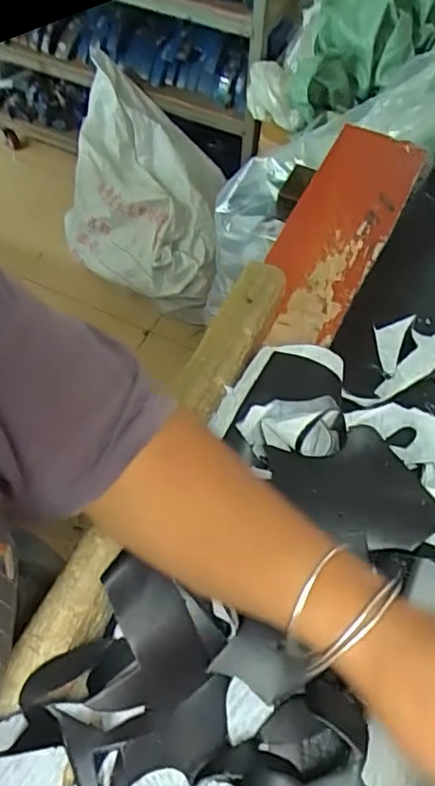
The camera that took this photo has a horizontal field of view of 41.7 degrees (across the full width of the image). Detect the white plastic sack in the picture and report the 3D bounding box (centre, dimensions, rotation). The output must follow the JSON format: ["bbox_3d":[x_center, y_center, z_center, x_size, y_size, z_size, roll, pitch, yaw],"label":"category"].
[{"bbox_3d":[-0.191,-0.513,1.587,0.549,0.436,0.379,23,61,9],"label":"white plastic sack"}]

